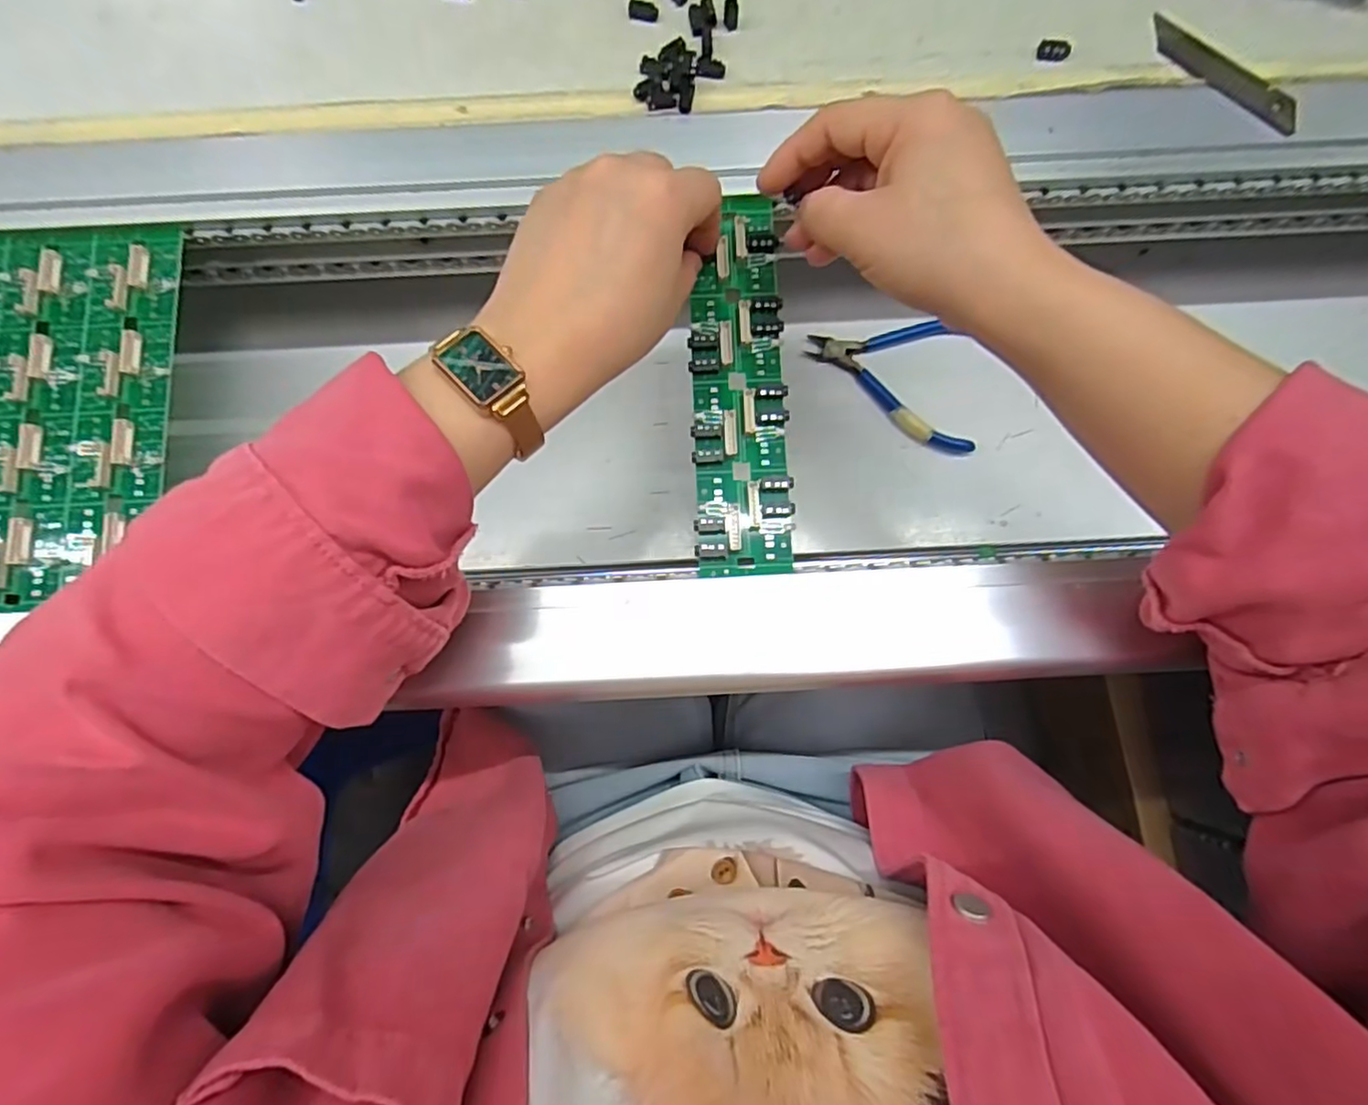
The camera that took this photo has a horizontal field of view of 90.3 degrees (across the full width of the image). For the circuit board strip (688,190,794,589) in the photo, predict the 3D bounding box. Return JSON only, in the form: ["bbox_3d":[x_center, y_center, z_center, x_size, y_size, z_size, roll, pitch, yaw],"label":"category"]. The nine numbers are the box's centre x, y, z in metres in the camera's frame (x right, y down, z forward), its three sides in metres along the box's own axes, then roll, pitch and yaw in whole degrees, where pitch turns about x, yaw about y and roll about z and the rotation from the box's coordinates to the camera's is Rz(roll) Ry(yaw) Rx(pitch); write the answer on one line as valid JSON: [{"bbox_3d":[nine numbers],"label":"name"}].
[{"bbox_3d":[0.026,-0.079,0.312,0.044,0.008,0.178,0,81,0],"label":"circuit board strip"}]

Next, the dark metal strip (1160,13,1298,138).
[{"bbox_3d":[0.257,-0.228,0.323,0.081,0.004,0.018,43,84,6],"label":"dark metal strip"}]

